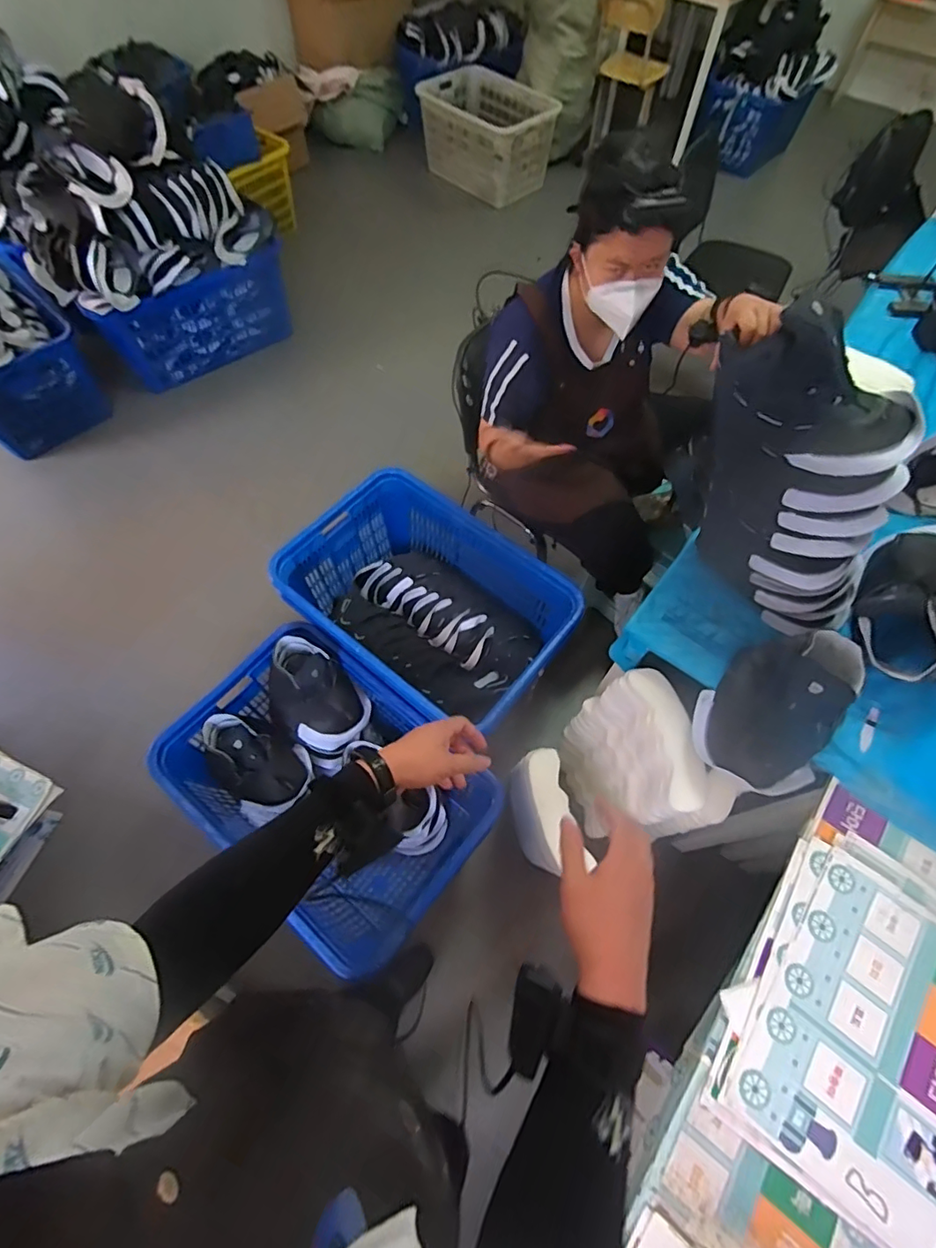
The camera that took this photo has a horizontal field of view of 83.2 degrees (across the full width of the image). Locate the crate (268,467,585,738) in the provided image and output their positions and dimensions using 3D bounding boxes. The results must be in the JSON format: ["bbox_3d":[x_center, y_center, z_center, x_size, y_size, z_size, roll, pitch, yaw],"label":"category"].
[{"bbox_3d":[-0.103,-0.051,1.491,0.722,0.262,0.521,35,67,15],"label":"crate"}]

